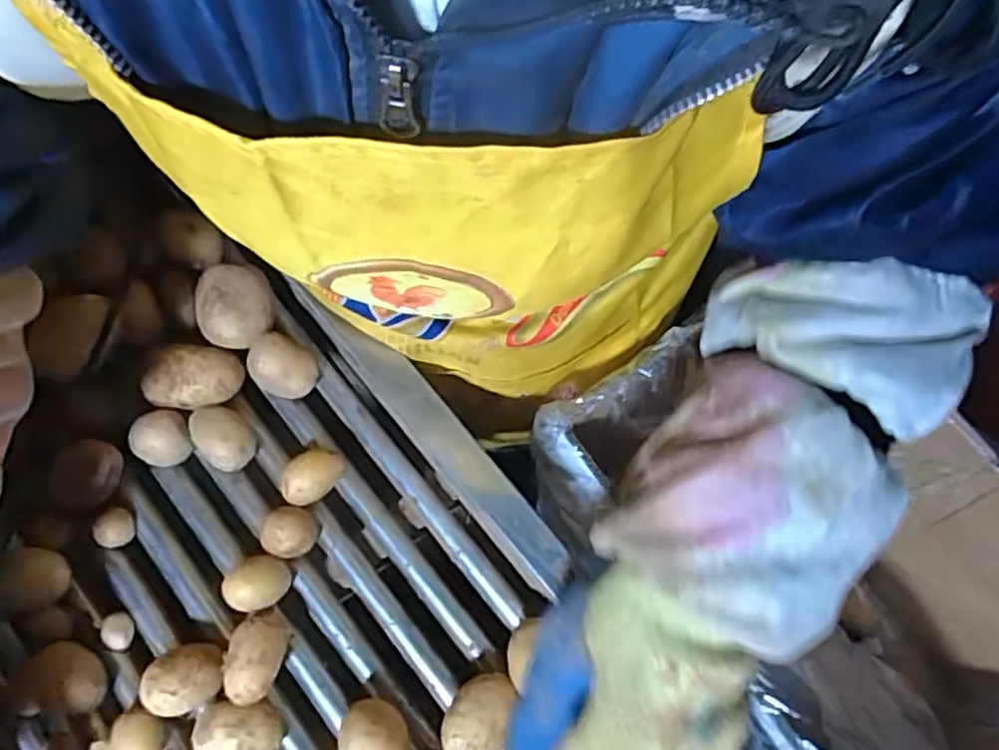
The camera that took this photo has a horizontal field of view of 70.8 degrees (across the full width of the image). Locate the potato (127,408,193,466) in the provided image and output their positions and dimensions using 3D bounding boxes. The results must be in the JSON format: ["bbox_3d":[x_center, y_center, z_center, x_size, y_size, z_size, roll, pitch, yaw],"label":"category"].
[{"bbox_3d":[-0.226,0.047,0.485,0.038,0.040,0.036,0,68,1],"label":"potato"}]

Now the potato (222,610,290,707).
[{"bbox_3d":[-0.151,0.176,0.439,0.033,0.039,0.052,12,69,6],"label":"potato"}]

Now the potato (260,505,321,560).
[{"bbox_3d":[-0.137,0.104,0.466,0.028,0.033,0.034,19,70,8],"label":"potato"}]

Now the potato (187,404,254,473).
[{"bbox_3d":[-0.191,0.045,0.490,0.050,0.030,0.034,43,75,16],"label":"potato"}]

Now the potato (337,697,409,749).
[{"bbox_3d":[-0.074,0.222,0.421,0.041,0.044,0.047,10,69,5],"label":"potato"}]

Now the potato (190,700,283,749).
[{"bbox_3d":[-0.157,0.218,0.430,0.049,0.033,0.034,0,68,1],"label":"potato"}]

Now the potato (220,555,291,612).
[{"bbox_3d":[-0.156,0.135,0.456,0.031,0.036,0.036,22,70,9],"label":"potato"}]

